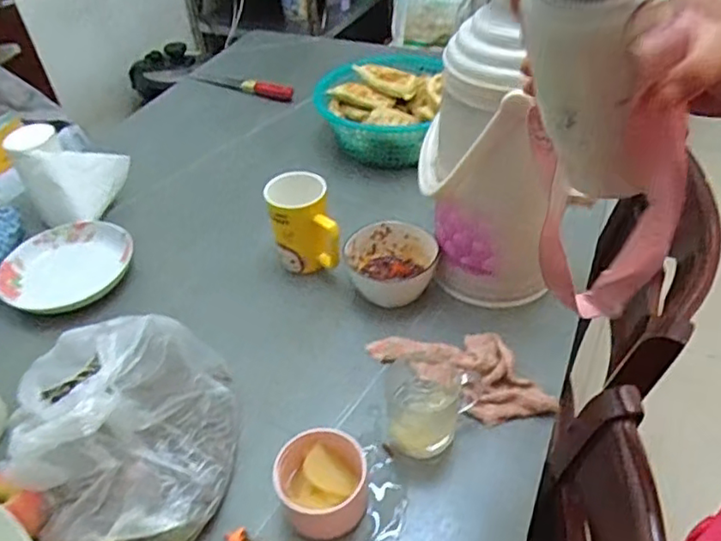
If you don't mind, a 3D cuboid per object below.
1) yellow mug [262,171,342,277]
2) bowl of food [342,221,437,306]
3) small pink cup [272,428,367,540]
[{"bbox_3d":[-0.076,-0.054,0.793,0.082,0.128,0.090,-12,43,-9],"label":"yellow mug"},{"bbox_3d":[0.036,-0.002,0.780,0.110,0.068,0.112,-2,42,2],"label":"bowl of food"},{"bbox_3d":[-0.037,0.198,0.566,0.080,0.058,0.081,-2,42,2],"label":"small pink cup"}]

